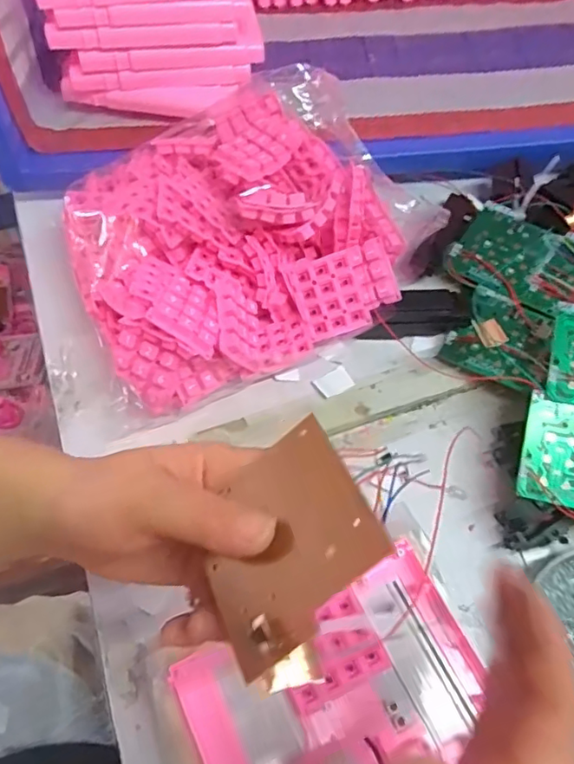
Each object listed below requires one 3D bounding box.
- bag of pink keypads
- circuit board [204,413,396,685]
[{"bbox_3d":[-0.045,-0.114,0.442,0.275,0.094,0.222,-27,67,-15],"label":"bag of pink keypads"},{"bbox_3d":[-0.002,0.058,0.210,0.068,0.008,0.073,-41,49,11],"label":"circuit board"}]

